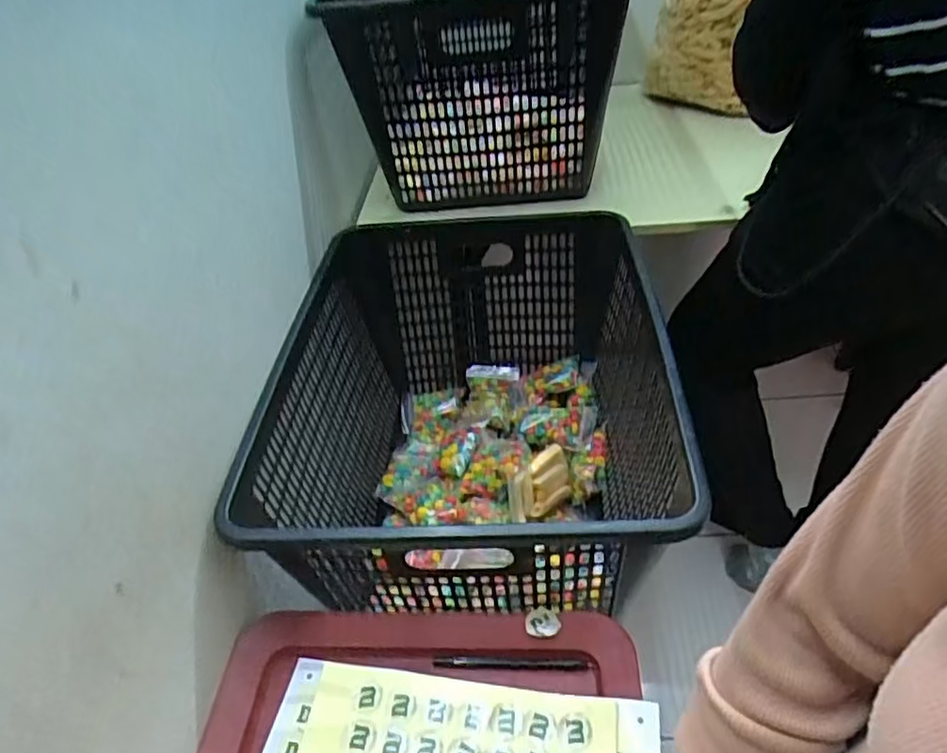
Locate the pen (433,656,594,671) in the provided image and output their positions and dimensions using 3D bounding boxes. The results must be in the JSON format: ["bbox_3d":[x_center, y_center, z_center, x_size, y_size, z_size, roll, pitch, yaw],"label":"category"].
[{"bbox_3d":[0.035,0.263,0.586,0.143,0.006,0.011,-2,41,7],"label":"pen"}]

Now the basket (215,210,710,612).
[{"bbox_3d":[0.009,0.060,0.835,0.442,0.308,0.568,-3,41,5],"label":"basket"}]

